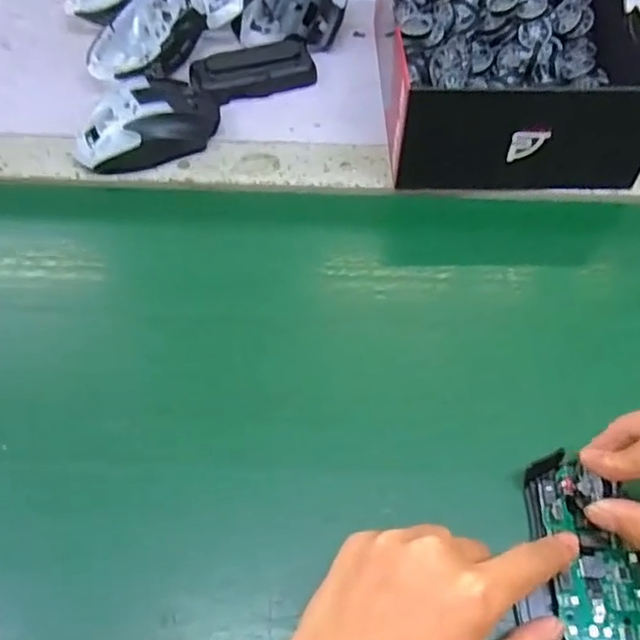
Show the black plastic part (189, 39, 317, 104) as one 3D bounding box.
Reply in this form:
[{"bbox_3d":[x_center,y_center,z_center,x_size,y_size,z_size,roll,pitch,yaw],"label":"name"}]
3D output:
[{"bbox_3d":[-0.057,-0.216,0.549,0.105,0.023,0.045,-16,57,-11],"label":"black plastic part"}]

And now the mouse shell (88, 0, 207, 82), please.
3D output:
[{"bbox_3d":[-0.156,-0.248,0.561,0.073,0.039,0.109,31,61,19],"label":"mouse shell"}]

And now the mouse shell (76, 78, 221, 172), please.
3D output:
[{"bbox_3d":[-0.138,-0.157,0.499,0.117,0.037,0.070,-21,58,-15],"label":"mouse shell"}]

